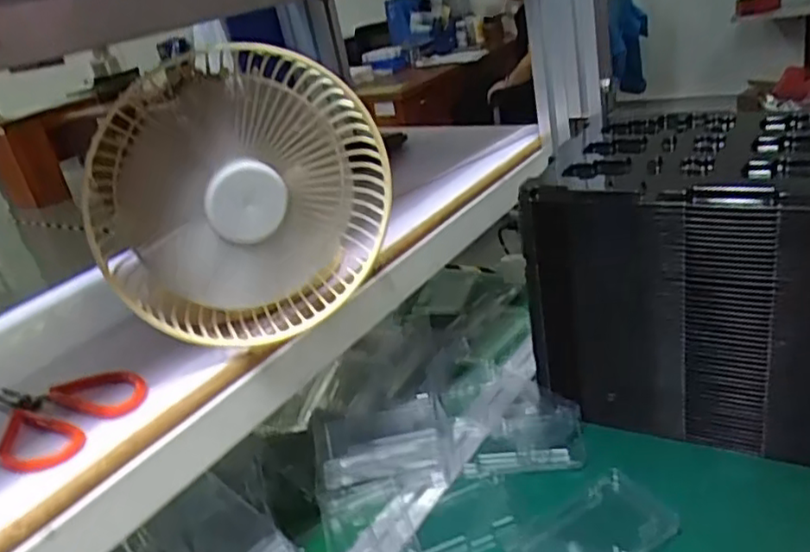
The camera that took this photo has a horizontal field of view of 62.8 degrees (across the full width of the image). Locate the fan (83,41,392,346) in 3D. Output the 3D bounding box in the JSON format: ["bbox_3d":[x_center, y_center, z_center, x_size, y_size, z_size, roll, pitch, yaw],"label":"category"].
[{"bbox_3d":[-0.110,-0.049,0.464,0.199,0.181,0.079,-22,26,-19],"label":"fan"}]

